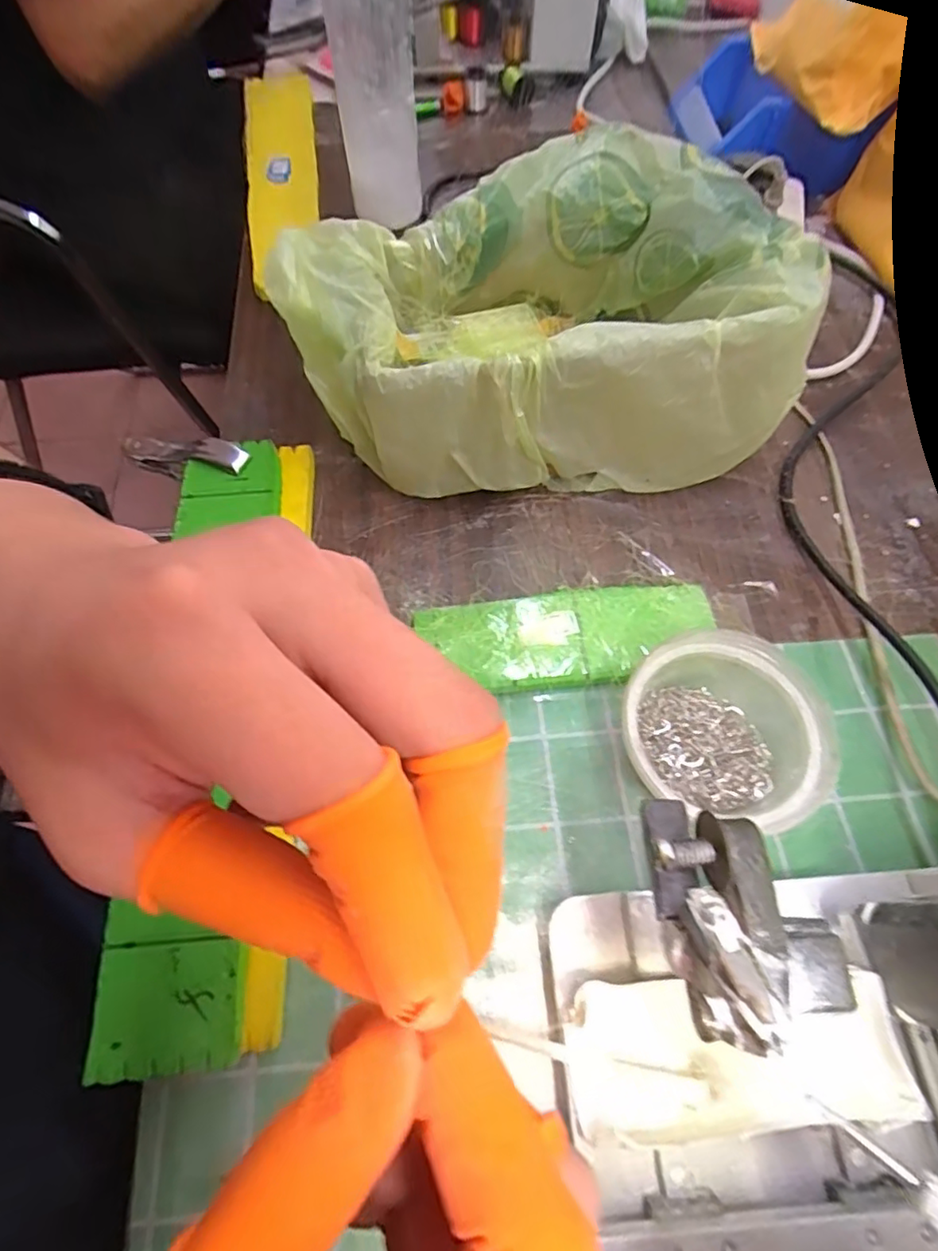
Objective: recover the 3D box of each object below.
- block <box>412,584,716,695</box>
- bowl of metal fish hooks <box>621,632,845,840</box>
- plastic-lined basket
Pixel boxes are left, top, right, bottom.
[{"bbox_3d":[0.061,0.008,0.347,0.173,0.016,0.060,-9,64,-4],"label":"block"},{"bbox_3d":[0.130,0.055,0.302,0.096,0.054,0.090,0,64,0],"label":"bowl of metal fish hooks"},{"bbox_3d":[0.039,-0.202,0.390,0.314,0.126,0.199,-6,64,-3],"label":"plastic-lined basket"}]

